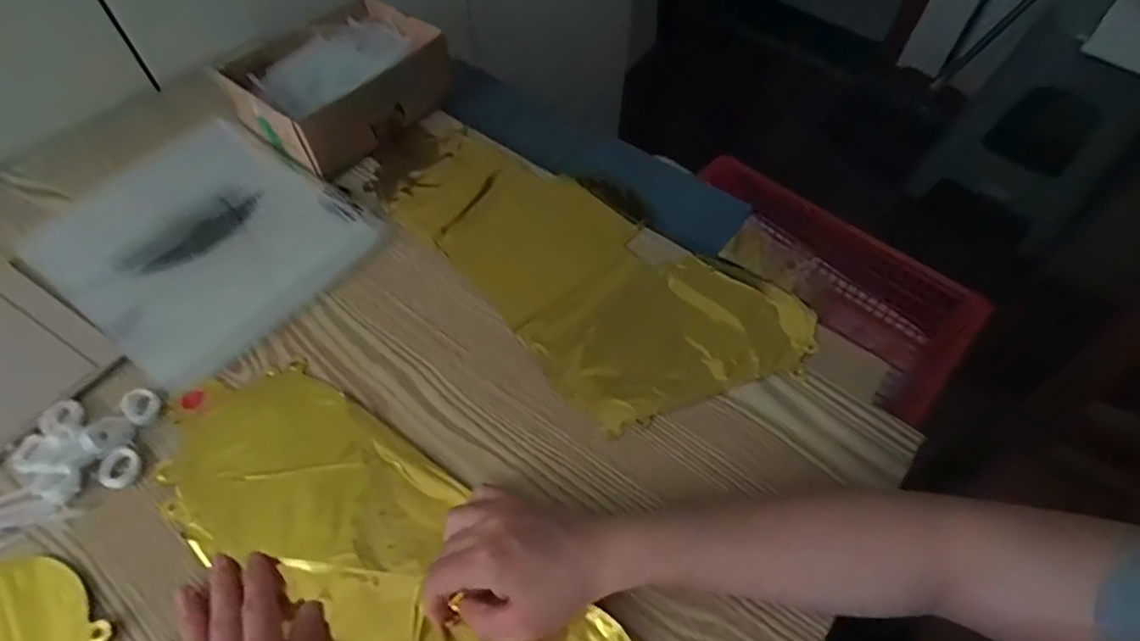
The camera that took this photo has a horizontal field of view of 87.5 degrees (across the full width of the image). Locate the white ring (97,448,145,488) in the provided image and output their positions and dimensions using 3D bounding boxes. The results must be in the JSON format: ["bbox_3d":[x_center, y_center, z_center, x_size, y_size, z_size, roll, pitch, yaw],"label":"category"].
[{"bbox_3d":[-0.309,0.101,0.410,0.027,0.006,0.026,1,57,-1],"label":"white ring"}]

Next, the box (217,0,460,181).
[{"bbox_3d":[-0.228,-0.240,0.603,0.145,0.058,0.195,35,62,19],"label":"box"}]

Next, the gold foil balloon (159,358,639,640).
[{"bbox_3d":[-0.104,0.166,0.377,0.412,0.010,0.128,33,62,20],"label":"gold foil balloon"}]

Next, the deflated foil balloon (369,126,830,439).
[{"bbox_3d":[-0.002,-0.067,0.537,0.196,0.018,0.409,-38,66,-23],"label":"deflated foil balloon"}]

